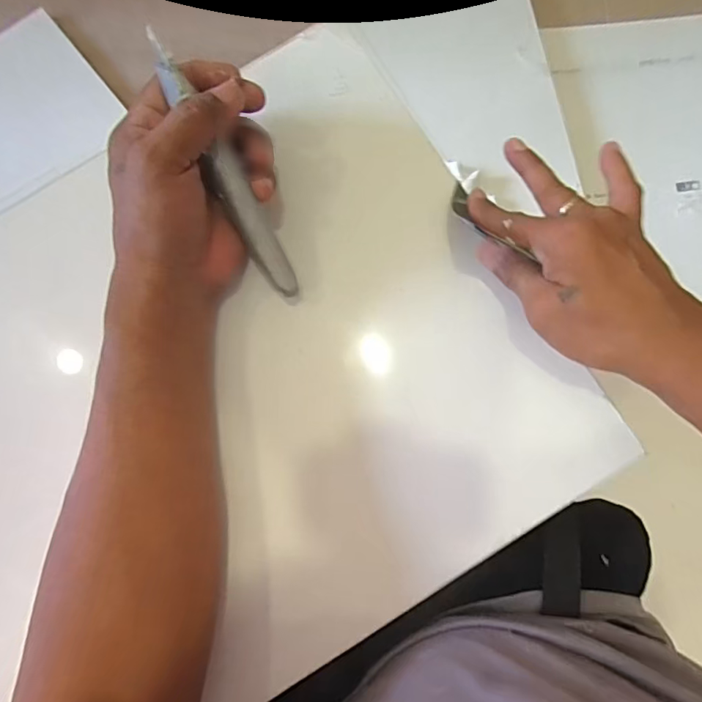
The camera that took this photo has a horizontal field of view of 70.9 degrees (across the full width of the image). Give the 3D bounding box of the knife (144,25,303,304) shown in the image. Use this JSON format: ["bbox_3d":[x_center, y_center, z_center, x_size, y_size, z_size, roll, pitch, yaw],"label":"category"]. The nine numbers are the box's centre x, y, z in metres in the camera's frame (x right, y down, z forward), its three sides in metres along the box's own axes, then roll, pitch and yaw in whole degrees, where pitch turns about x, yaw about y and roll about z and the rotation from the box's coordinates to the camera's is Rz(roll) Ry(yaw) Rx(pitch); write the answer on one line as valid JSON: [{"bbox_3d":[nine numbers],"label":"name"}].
[{"bbox_3d":[-0.072,-0.102,0.290,0.020,0.015,0.154,-29,111,-5],"label":"knife"}]

